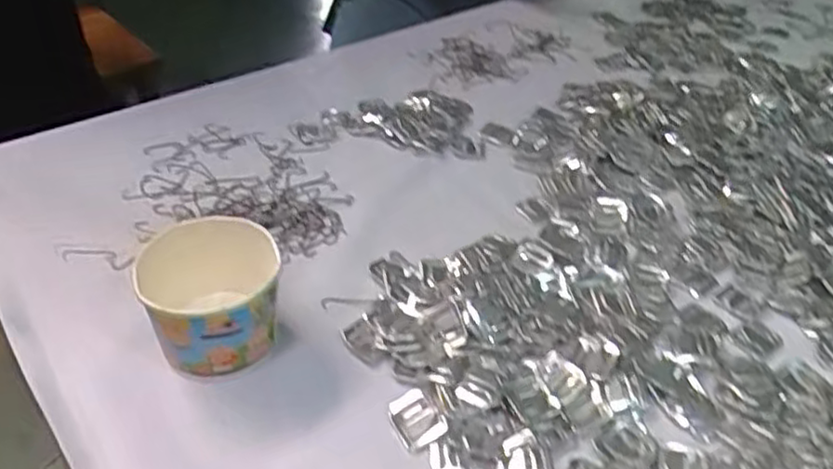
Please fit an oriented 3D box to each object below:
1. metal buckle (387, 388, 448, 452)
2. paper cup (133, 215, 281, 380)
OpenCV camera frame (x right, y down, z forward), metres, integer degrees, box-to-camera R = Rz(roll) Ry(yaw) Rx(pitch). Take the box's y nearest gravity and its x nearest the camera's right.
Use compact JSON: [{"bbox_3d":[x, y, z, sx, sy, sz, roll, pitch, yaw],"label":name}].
[{"bbox_3d":[-0.001,0.117,0.447,0.029,0.007,0.036,-16,43,-23],"label":"metal buckle"},{"bbox_3d":[-0.136,0.047,0.477,0.078,0.079,0.082,2,39,-2],"label":"paper cup"}]

